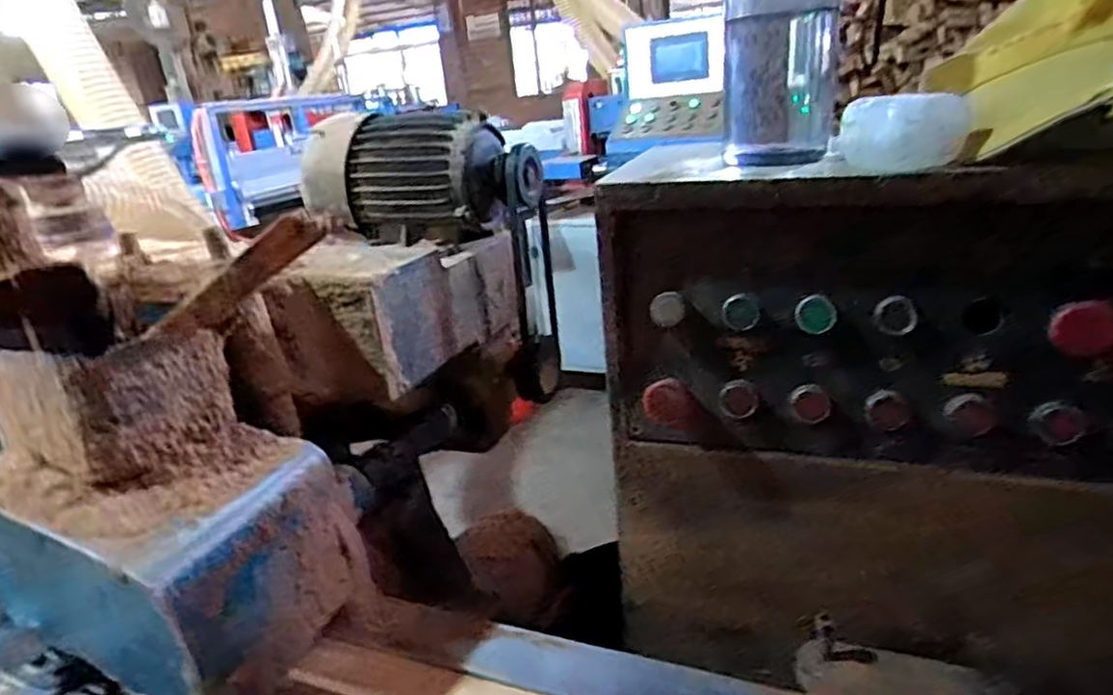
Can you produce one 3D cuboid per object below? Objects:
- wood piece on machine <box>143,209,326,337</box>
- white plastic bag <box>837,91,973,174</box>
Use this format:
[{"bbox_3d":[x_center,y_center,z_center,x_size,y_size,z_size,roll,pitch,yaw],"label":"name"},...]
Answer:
[{"bbox_3d":[-0.275,-0.055,0.591,0.191,0.036,0.017,-32,15,17],"label":"wood piece on machine"},{"bbox_3d":[0.235,-0.148,0.465,0.056,0.045,0.064,-9,21,-9],"label":"white plastic bag"}]

